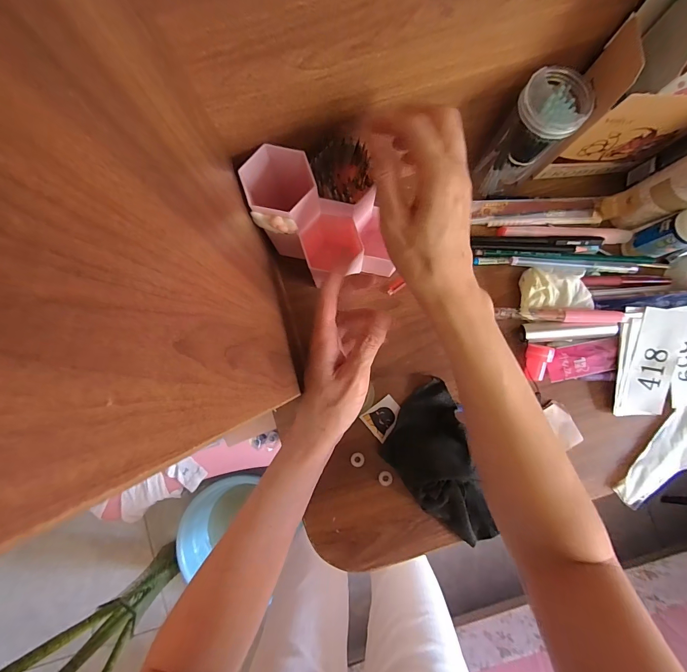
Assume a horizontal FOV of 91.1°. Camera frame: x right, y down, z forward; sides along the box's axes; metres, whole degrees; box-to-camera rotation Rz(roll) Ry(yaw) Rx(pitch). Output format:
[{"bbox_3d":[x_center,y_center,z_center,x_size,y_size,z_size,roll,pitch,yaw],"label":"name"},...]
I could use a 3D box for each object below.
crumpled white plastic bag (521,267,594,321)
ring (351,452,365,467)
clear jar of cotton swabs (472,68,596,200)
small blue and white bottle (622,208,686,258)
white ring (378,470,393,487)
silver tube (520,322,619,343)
[{"bbox_3d":[0.224,-0.049,0.357,0.072,0.018,0.052,-5,84,0],"label":"crumpled white plastic bag"},{"bbox_3d":[0.015,0.133,0.360,0.014,0.004,0.016,5,84,1],"label":"ring"},{"bbox_3d":[0.176,-0.189,0.324,0.056,0.099,0.056,0,84,0],"label":"clear jar of cotton swabs"},{"bbox_3d":[0.324,-0.101,0.318,0.027,0.102,0.034,-16,84,-1],"label":"small blue and white bottle"},{"bbox_3d":[0.045,0.152,0.359,0.015,0.004,0.016,0,84,0],"label":"white ring"},{"bbox_3d":[0.236,-0.005,0.351,0.089,0.018,0.019,-2,84,0],"label":"silver tube"}]

